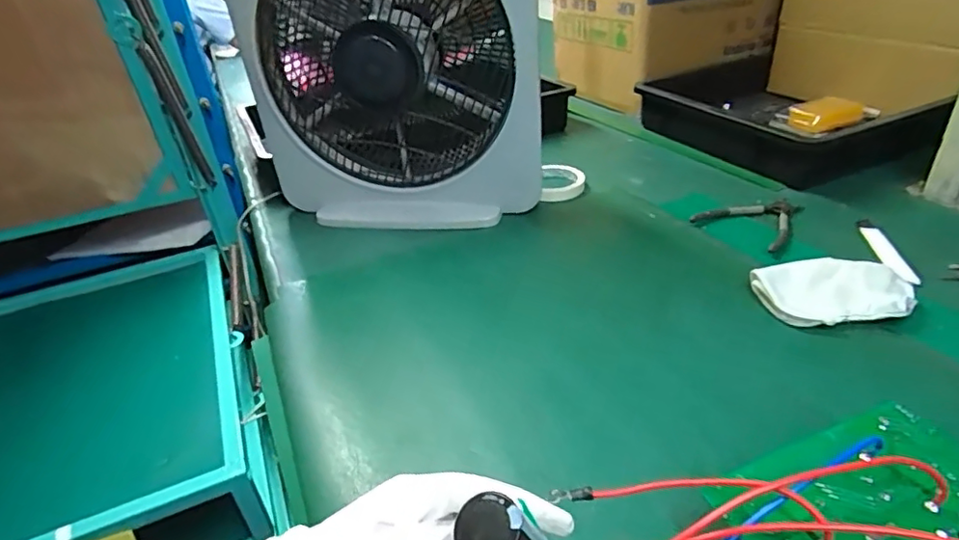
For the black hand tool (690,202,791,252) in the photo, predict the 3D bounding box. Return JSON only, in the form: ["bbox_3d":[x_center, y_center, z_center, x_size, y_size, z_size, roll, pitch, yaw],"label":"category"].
[{"bbox_3d":[0.345,-0.065,0.687,0.122,0.011,0.103,-24,36,-27],"label":"black hand tool"}]

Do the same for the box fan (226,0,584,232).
[{"bbox_3d":[-0.100,-0.271,0.707,0.372,0.418,0.166,7,34,20],"label":"box fan"}]

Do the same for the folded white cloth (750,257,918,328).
[{"bbox_3d":[0.341,0.021,0.543,0.127,0.026,0.082,-4,32,3],"label":"folded white cloth"}]

